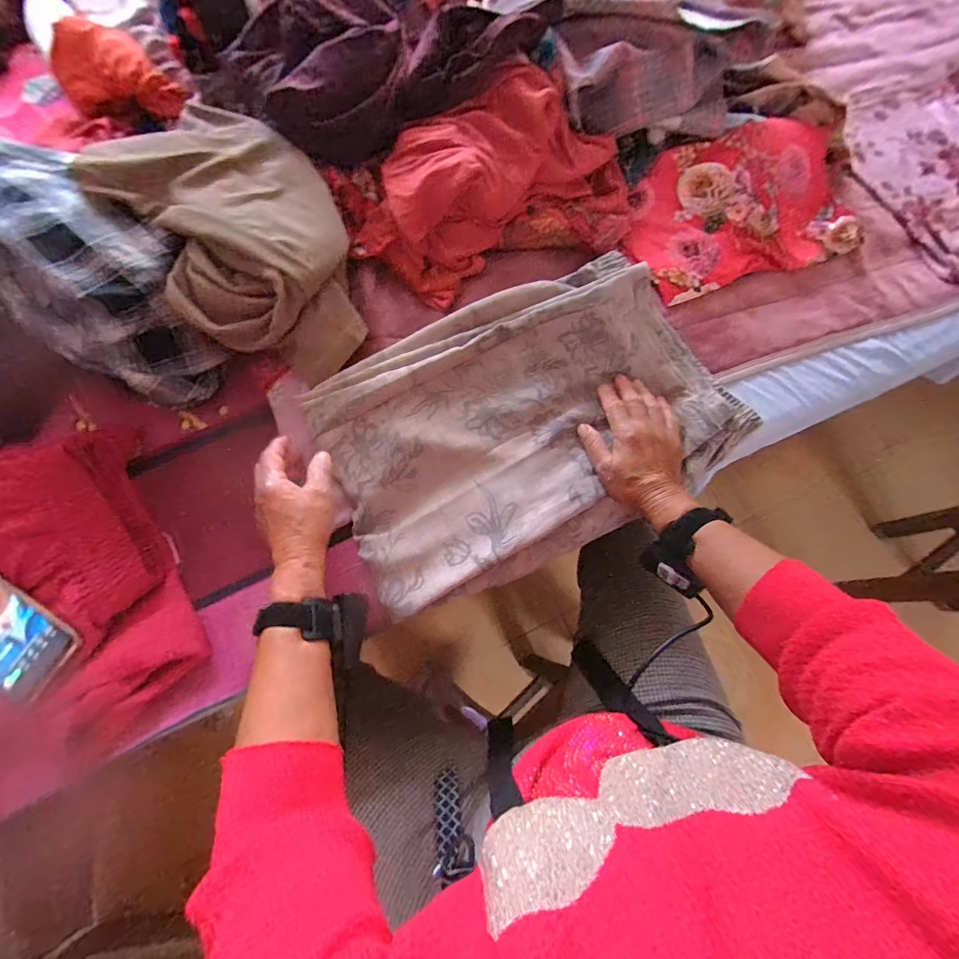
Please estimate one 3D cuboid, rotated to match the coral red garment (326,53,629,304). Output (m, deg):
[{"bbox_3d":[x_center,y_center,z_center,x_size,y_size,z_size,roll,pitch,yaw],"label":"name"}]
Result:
[{"bbox_3d":[0.009,-0.363,0.563,0.352,0.083,0.224,-24,75,-9],"label":"coral red garment"}]

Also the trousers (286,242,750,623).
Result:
[{"bbox_3d":[0.045,-0.058,0.521,0.463,0.062,0.297,-22,83,-8],"label":"trousers"}]

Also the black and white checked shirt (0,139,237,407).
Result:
[{"bbox_3d":[-0.412,-0.222,0.471,0.168,0.072,0.328,-42,104,-13],"label":"black and white checked shirt"}]

